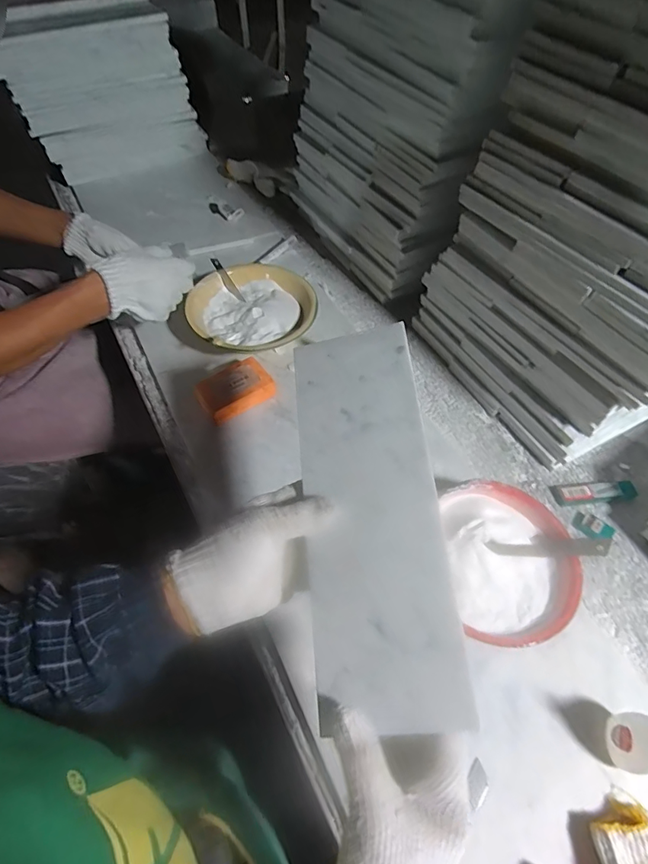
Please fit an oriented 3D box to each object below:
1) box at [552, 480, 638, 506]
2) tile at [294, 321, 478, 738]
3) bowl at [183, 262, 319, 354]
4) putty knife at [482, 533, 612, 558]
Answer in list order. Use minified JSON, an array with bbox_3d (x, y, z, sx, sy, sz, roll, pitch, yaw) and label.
[{"bbox_3d":[0.339,0.074,0.580,0.103,0.013,0.028,-4,53,-4],"label":"box"},{"bbox_3d":[0.033,0.051,0.353,0.098,0.006,0.297,-11,64,12],"label":"tile"},{"bbox_3d":[-0.112,-0.193,0.708,0.179,0.043,0.170,1,53,-1],"label":"bowl"},{"bbox_3d":[0.224,0.115,0.471,0.110,0.034,0.025,5,53,2],"label":"putty knife"}]

